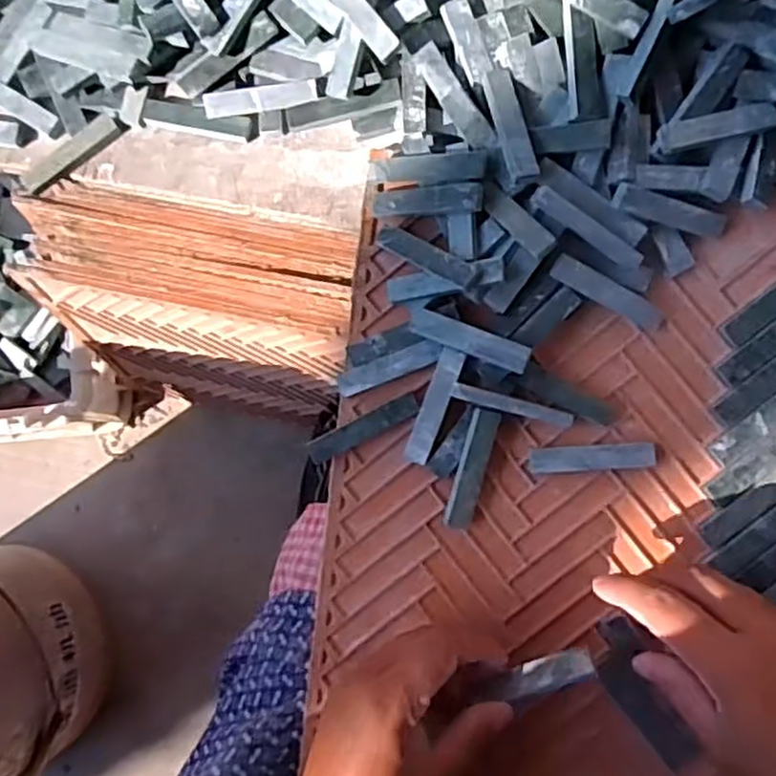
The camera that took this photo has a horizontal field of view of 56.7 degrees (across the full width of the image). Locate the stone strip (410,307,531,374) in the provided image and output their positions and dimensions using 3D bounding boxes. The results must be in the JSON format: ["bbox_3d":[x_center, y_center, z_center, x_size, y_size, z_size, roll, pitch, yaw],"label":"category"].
[{"bbox_3d":[0.041,-0.024,0.366,0.064,0.005,0.014,23,94,19],"label":"stone strip"}]

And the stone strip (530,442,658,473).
[{"bbox_3d":[0.106,0.037,0.374,0.062,0.008,0.014,-4,82,5],"label":"stone strip"}]

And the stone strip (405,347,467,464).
[{"bbox_3d":[0.024,0.010,0.376,0.012,0.004,0.063,20,100,8],"label":"stone strip"}]

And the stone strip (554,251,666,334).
[{"bbox_3d":[0.114,-0.049,0.369,0.066,0.006,0.013,27,86,-12],"label":"stone strip"}]

